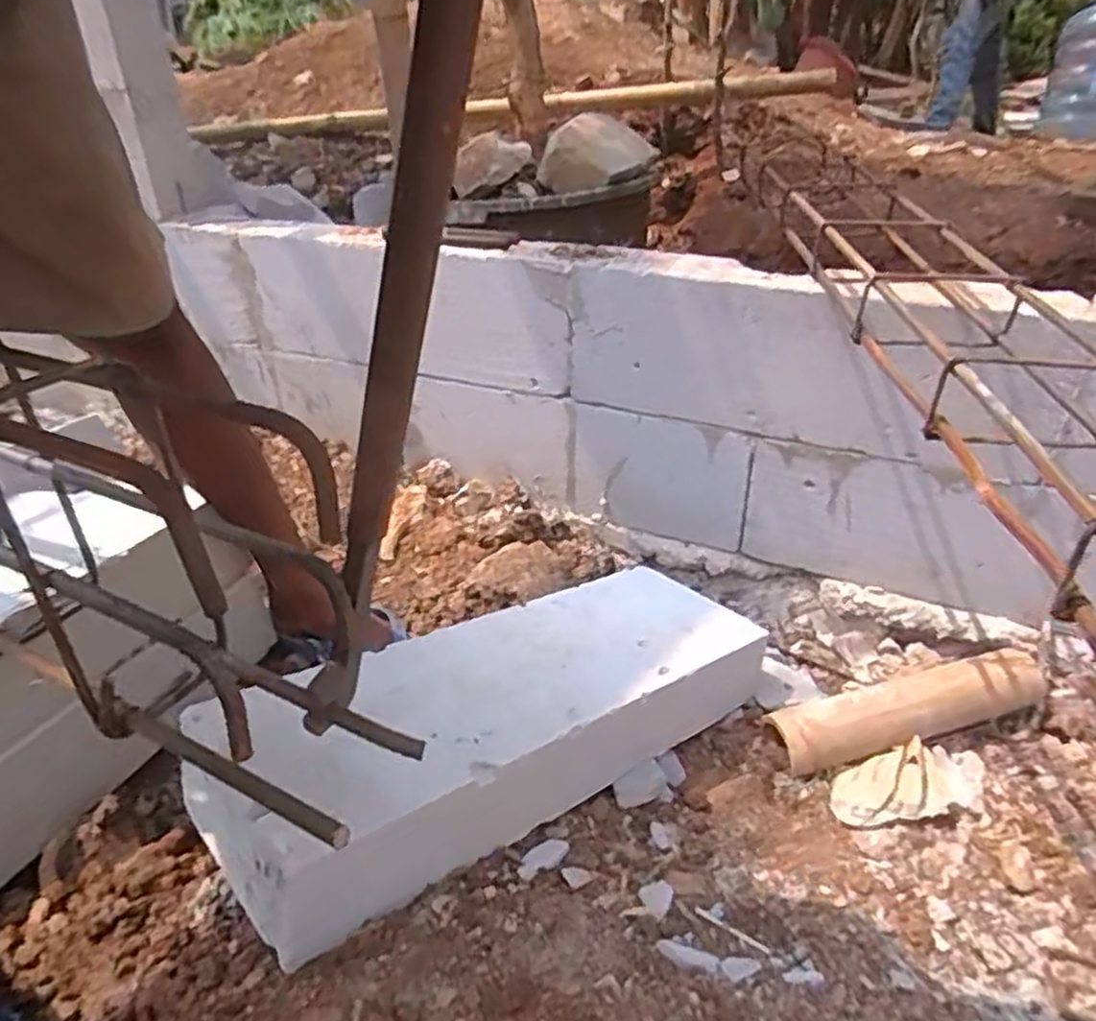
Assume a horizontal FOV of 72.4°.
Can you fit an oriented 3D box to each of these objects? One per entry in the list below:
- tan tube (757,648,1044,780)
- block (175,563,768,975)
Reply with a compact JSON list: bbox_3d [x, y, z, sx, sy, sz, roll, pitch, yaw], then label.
[{"bbox_3d":[0.424,0.240,0.882,0.347,0.073,0.075,-9,33,-12],"label":"tan tube"},{"bbox_3d":[-0.018,0.193,0.766,0.197,0.117,0.614,27,28,37],"label":"block"}]

